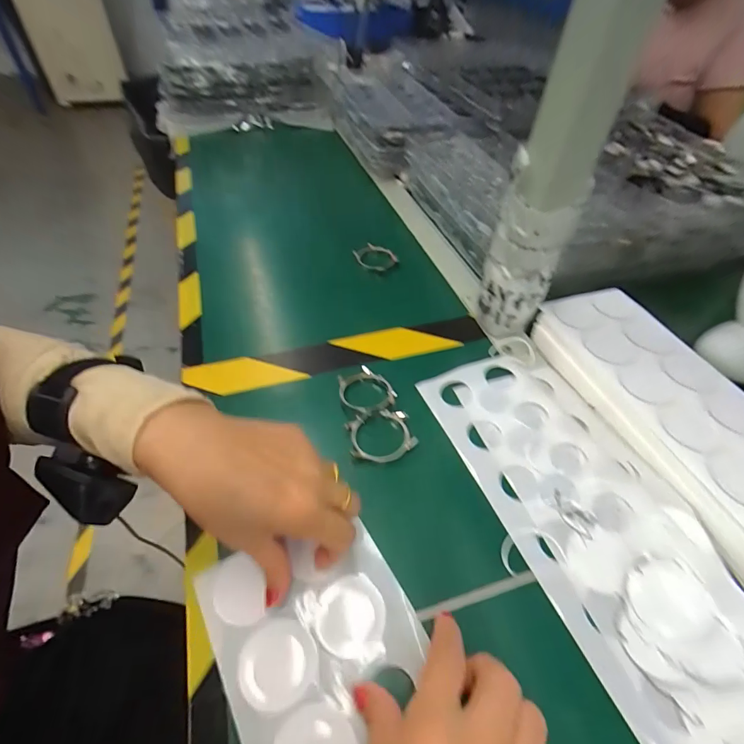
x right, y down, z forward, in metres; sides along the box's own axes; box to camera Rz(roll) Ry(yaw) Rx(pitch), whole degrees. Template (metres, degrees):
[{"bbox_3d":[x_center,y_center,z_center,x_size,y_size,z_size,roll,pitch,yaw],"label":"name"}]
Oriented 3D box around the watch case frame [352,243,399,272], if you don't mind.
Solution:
[{"bbox_3d":[0.005,-0.140,0.498,0.048,0.013,0.045,27,51,12],"label":"watch case frame"}]

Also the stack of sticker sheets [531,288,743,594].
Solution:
[{"bbox_3d":[0.251,0.041,0.321,0.101,0.035,0.300,-16,52,-15],"label":"stack of sticker sheets"}]

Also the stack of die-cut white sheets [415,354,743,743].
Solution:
[{"bbox_3d":[0.154,0.097,0.296,0.113,0.012,0.289,-21,52,-12],"label":"stack of die-cut white sheets"}]

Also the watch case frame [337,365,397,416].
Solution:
[{"bbox_3d":[-0.005,0.015,0.356,0.045,0.008,0.056,-17,43,-25],"label":"watch case frame"}]

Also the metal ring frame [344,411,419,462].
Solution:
[{"bbox_3d":[0.007,0.051,0.327,0.053,0.010,0.044,-10,51,-10],"label":"metal ring frame"}]

